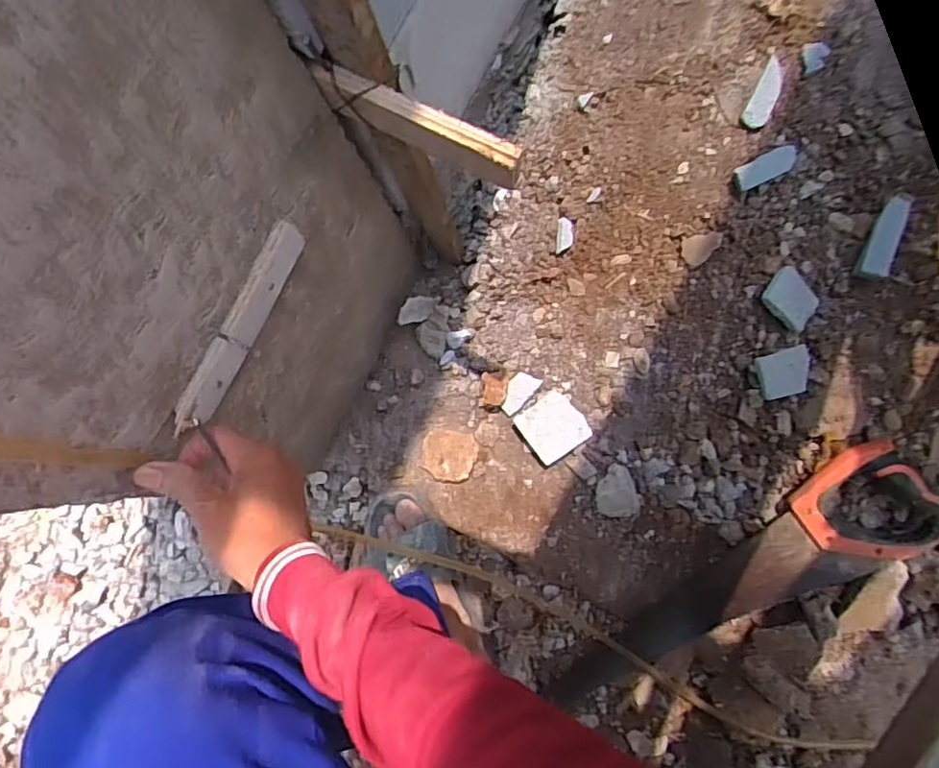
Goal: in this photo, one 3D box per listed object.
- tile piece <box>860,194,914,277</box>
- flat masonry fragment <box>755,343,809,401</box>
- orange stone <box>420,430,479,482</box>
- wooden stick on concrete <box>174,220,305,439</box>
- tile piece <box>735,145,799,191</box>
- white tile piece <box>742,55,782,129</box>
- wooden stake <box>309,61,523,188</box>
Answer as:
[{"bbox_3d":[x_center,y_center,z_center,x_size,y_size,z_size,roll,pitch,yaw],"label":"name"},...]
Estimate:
[{"bbox_3d":[0.446,-0.159,0.660,0.032,0.017,0.086,19,101,8],"label":"tile piece"},{"bbox_3d":[0.345,-0.012,0.675,0.059,0.013,0.049,-16,83,4],"label":"flat masonry fragment"},{"bbox_3d":[-0.025,0.088,0.769,0.066,0.024,0.060,5,85,7],"label":"orange stone"},{"bbox_3d":[-0.161,-0.040,0.436,0.012,0.029,0.156,27,88,8],"label":"wooden stick on concrete"},{"bbox_3d":[0.315,-0.230,0.656,0.070,0.011,0.027,-26,82,3],"label":"tile piece"},{"bbox_3d":[0.313,-0.305,0.653,0.026,0.010,0.071,26,88,8],"label":"white tile piece"},{"bbox_3d":[-0.033,-0.168,0.403,0.143,0.030,0.019,25,88,8],"label":"wooden stake"}]

